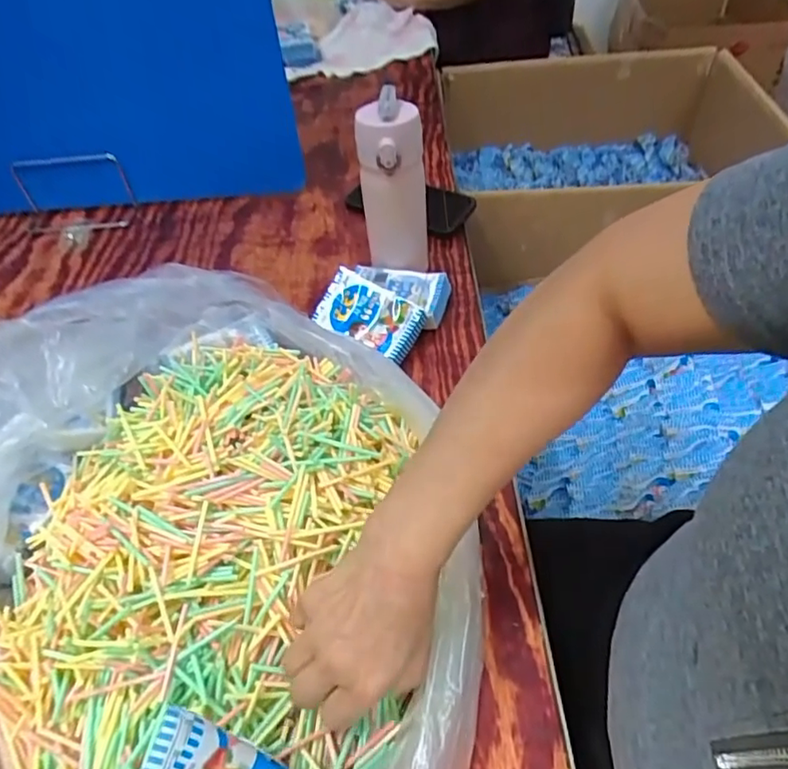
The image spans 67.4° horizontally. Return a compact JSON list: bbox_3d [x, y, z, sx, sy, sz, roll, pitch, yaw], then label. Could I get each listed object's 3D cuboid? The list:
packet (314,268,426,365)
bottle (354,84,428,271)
[{"bbox_3d":[-0.025,-0.074,0.616,0.112,0.019,0.066,25,82,21],"label":"packet"},{"bbox_3d":[0.000,-0.200,0.646,0.066,0.207,0.066,-5,51,2],"label":"bottle"}]

